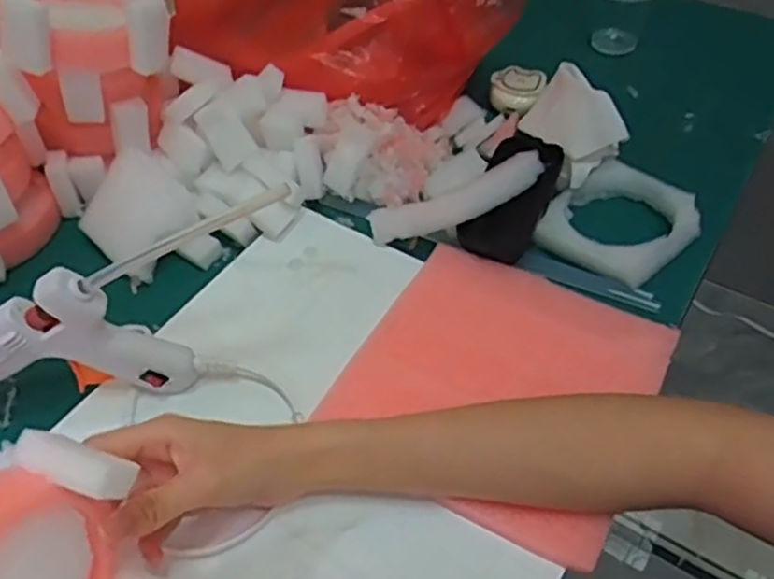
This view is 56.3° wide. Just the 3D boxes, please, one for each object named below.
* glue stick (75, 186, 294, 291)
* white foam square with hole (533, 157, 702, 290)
[{"bbox_3d":[-0.106,-0.026,0.376,0.128,0.009,0.010,-22,46,18],"label":"glue stick"},{"bbox_3d":[0.173,-0.051,0.532,0.093,0.024,0.096,32,57,27],"label":"white foam square with hole"}]

